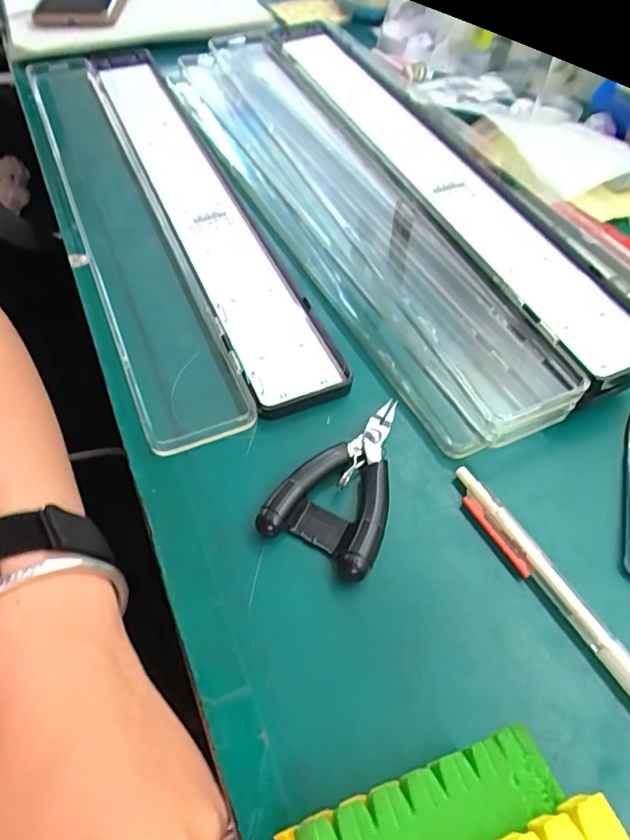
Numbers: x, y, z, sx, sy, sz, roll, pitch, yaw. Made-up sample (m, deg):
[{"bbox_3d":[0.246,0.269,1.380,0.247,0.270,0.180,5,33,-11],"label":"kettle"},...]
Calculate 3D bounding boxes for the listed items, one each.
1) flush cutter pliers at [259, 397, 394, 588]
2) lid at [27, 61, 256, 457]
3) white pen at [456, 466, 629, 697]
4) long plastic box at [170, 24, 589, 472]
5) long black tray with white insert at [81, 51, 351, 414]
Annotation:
[{"bbox_3d":[0.018,0.026,0.255,0.053,0.013,0.091,25,58,15],"label":"flush cutter pliers"},{"bbox_3d":[-0.140,-0.148,0.371,0.057,0.015,0.411,-21,58,-15],"label":"lid"},{"bbox_3d":[0.106,0.076,0.226,0.013,0.010,0.138,-27,60,-18],"label":"white pen"},{"bbox_3d":[0.007,-0.158,0.370,0.087,0.039,0.436,-22,58,-16],"label":"long plastic box"},{"bbox_3d":[-0.086,-0.160,0.380,0.054,0.023,0.396,-21,58,-15],"label":"long black tray with white insert"}]

